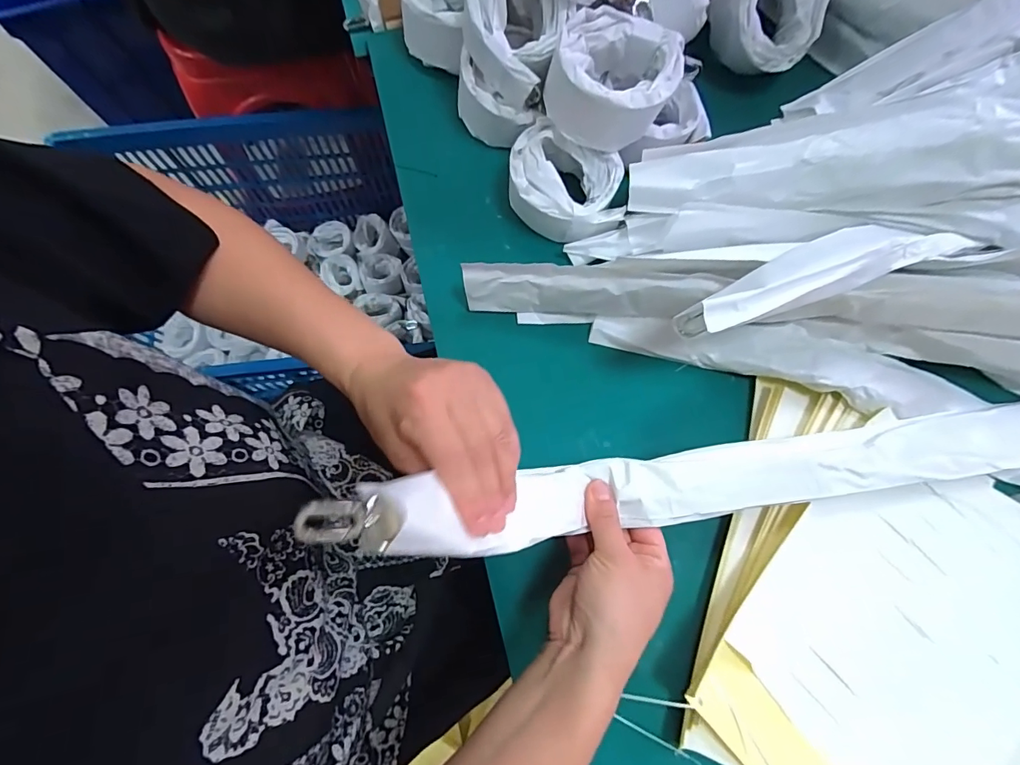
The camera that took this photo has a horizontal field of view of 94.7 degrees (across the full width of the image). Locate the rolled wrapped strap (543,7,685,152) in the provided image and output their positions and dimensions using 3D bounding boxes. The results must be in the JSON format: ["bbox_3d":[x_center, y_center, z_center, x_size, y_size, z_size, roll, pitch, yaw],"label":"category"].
[{"bbox_3d":[0.082,-0.245,0.371,0.096,0.042,0.109,25,76,5],"label":"rolled wrapped strap"}]

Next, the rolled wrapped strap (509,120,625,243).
[{"bbox_3d":[0.049,-0.166,0.413,0.106,0.054,0.076,23,75,5],"label":"rolled wrapped strap"}]

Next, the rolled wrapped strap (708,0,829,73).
[{"bbox_3d":[0.242,-0.350,0.447,0.095,0.063,0.095,-6,114,-8],"label":"rolled wrapped strap"}]

